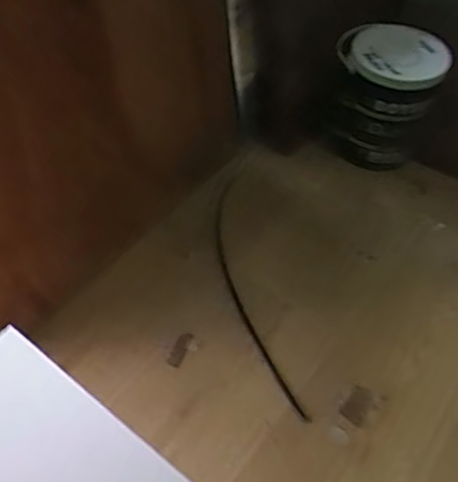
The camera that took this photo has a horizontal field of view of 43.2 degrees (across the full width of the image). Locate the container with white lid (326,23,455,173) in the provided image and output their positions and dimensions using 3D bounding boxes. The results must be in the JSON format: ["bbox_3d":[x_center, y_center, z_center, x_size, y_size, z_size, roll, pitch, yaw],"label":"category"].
[{"bbox_3d":[0.303,-0.288,1.136,0.197,0.250,0.181,9,52,7],"label":"container with white lid"}]

